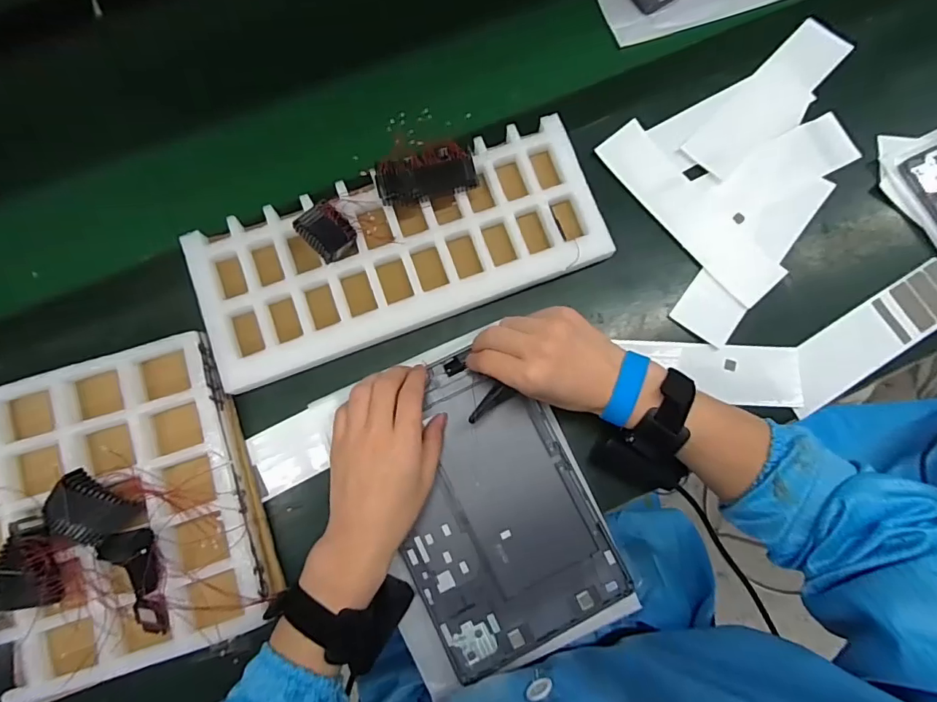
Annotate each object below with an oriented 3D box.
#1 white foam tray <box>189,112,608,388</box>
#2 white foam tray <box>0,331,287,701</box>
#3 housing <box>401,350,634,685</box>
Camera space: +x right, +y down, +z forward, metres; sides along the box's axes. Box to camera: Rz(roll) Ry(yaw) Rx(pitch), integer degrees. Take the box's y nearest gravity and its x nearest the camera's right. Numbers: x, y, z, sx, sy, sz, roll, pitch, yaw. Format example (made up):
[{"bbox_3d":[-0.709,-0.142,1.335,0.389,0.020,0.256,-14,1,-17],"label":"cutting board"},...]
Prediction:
[{"bbox_3d":[-0.063,-0.094,0.463,0.374,0.036,0.157,-19,79,-3],"label":"white foam tray"},{"bbox_3d":[-0.301,0.134,0.416,0.221,0.047,0.259,-20,79,-3],"label":"white foam tray"},{"bbox_3d":[0.016,0.132,0.432,0.163,0.011,0.243,-25,80,-4],"label":"housing"}]

